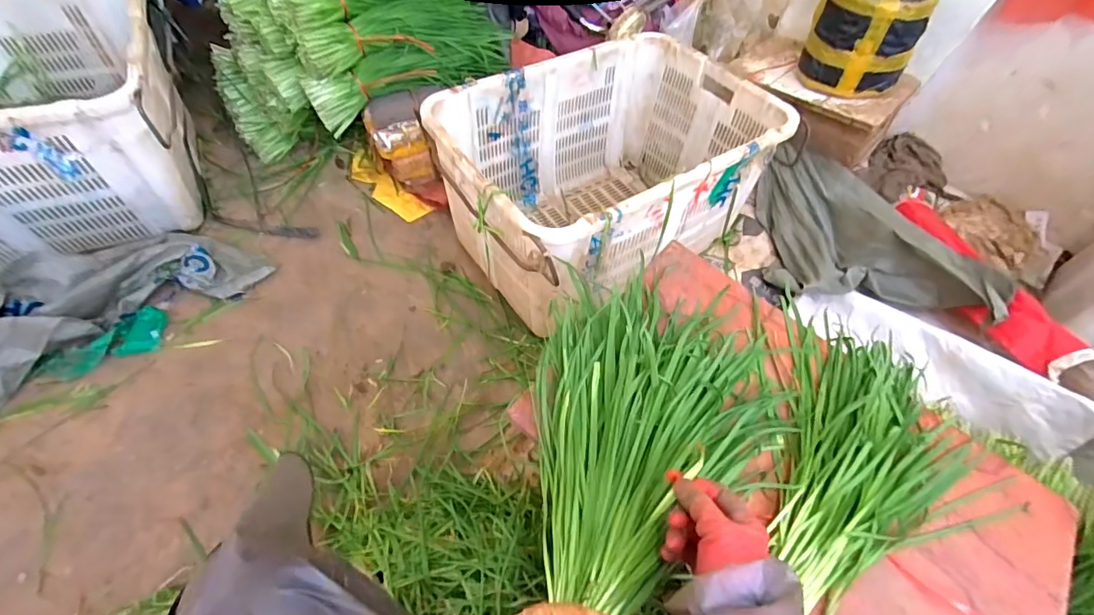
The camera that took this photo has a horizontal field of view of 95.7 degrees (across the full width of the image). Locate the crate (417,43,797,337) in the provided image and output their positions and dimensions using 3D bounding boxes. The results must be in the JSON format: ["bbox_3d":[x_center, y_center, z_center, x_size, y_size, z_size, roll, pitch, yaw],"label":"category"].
[{"bbox_3d":[0.127,-0.281,1.143,0.694,0.399,0.511,-27,65,-23],"label":"crate"}]

